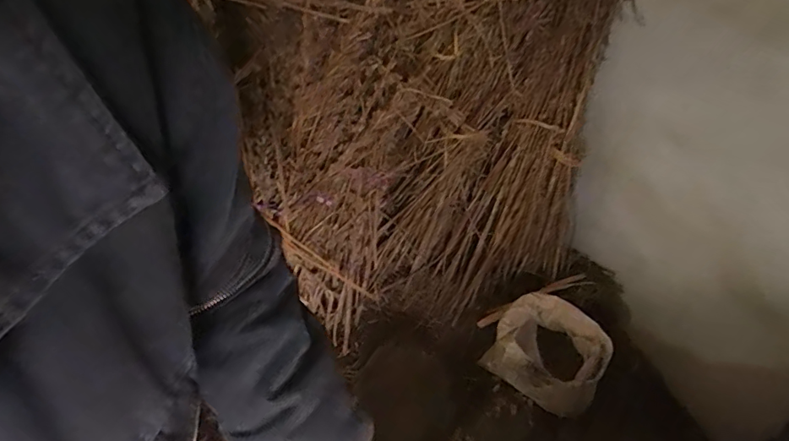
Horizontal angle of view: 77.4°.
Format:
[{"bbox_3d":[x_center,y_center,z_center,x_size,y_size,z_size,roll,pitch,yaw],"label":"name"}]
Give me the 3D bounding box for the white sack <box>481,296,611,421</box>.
[{"bbox_3d":[0.454,0.389,1.463,0.316,0.249,0.248,31,46,20],"label":"white sack"}]

